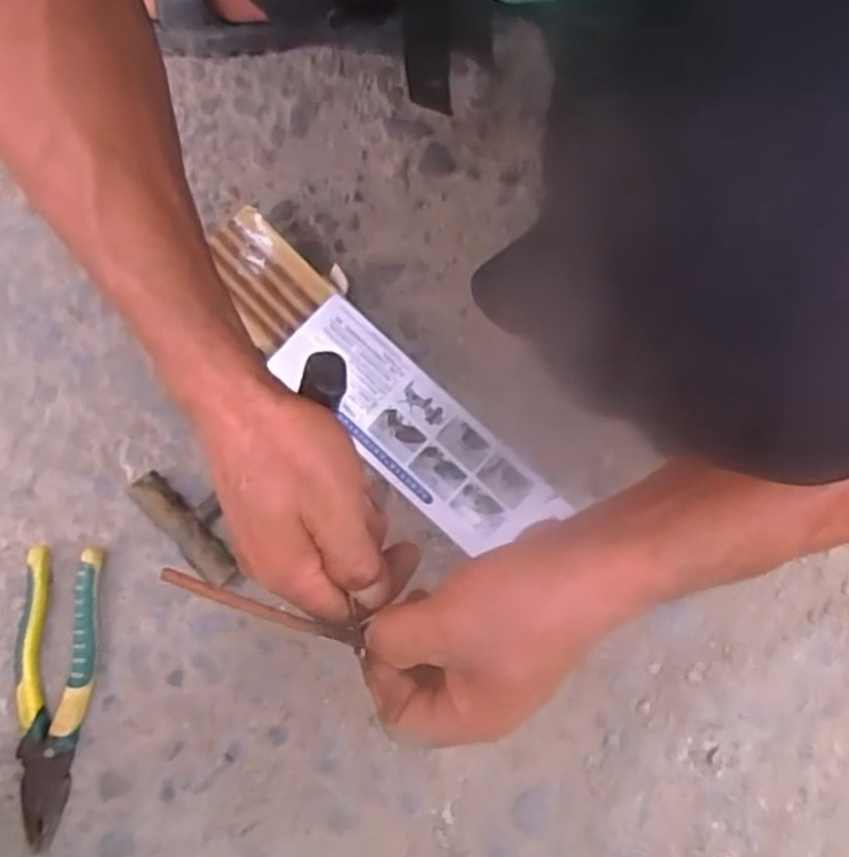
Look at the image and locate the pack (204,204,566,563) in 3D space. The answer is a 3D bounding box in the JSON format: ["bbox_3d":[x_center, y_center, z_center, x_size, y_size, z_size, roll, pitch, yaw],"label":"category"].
[{"bbox_3d":[-0.042,-0.035,0.545,0.078,0.015,0.309,-42,82,-12],"label":"pack"}]

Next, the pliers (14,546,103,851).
[{"bbox_3d":[-0.257,0.180,0.521,0.058,0.019,0.193,2,79,-1],"label":"pliers"}]

